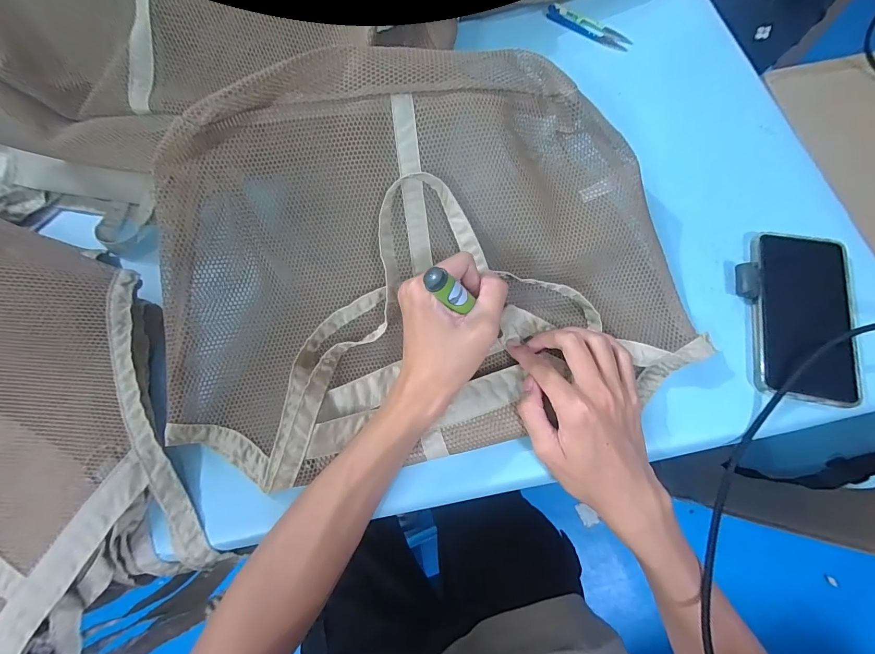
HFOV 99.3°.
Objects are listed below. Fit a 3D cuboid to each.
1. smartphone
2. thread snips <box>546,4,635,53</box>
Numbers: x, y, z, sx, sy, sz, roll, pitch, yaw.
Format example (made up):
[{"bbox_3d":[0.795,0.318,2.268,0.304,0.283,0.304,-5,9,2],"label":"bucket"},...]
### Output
[{"bbox_3d":[0.343,-0.011,0.347,0.082,0.013,0.158,9,76,11],"label":"smartphone"},{"bbox_3d":[0.197,-0.394,0.489,0.118,0.010,0.025,35,78,13],"label":"thread snips"}]

